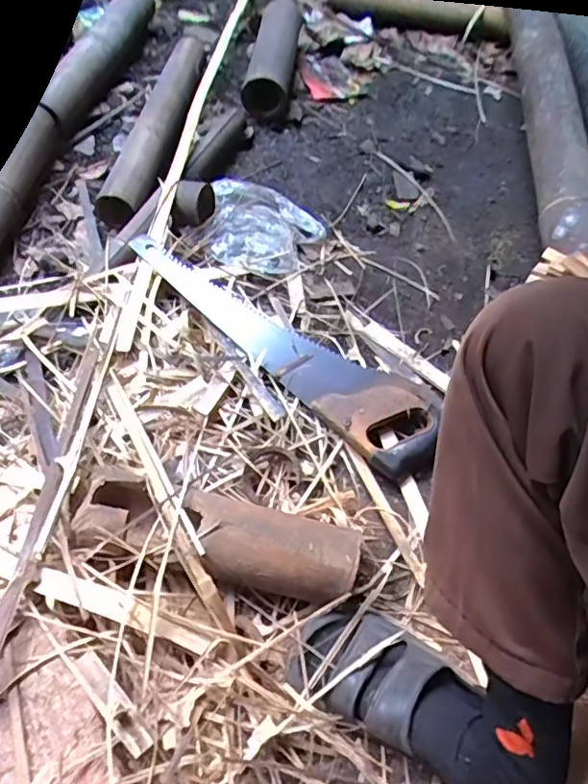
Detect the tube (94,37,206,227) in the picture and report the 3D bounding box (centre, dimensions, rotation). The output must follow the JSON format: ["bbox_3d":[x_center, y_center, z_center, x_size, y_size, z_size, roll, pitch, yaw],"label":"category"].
[{"bbox_3d":[-0.231,-0.480,1.012,0.089,0.065,0.511,8,57,4],"label":"tube"}]

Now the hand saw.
[{"bbox_3d":[-0.011,-0.077,0.768,0.482,0.033,0.125,40,59,16],"label":"hand saw"}]

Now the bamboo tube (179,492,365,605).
[{"bbox_3d":[-0.025,0.163,0.587,0.180,0.069,0.076,10,57,5],"label":"bamboo tube"}]

